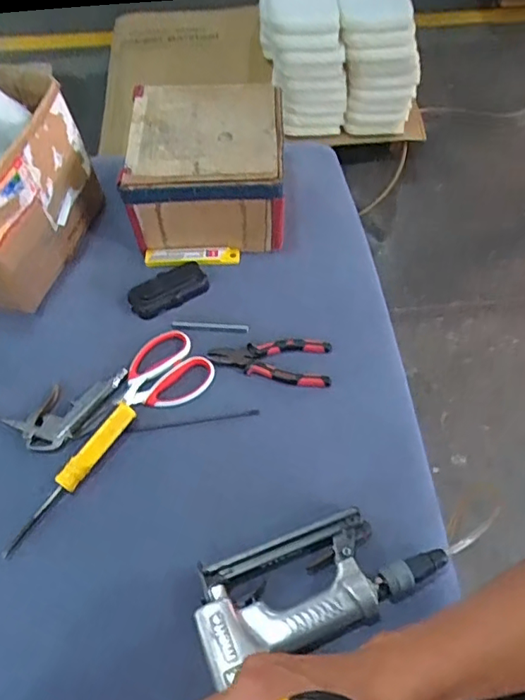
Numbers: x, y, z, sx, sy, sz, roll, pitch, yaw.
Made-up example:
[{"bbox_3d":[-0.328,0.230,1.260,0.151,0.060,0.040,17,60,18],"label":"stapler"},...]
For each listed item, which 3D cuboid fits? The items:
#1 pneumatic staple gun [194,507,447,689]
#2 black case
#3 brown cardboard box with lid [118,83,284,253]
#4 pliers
[{"bbox_3d":[0.061,0.233,0.545,0.248,0.045,0.124,-17,59,-8],"label":"pneumatic staple gun"},{"bbox_3d":[-0.128,-0.081,0.759,0.109,0.023,0.055,-22,60,-11],"label":"black case"},{"bbox_3d":[-0.080,-0.269,0.809,0.214,0.140,0.236,0,58,2],"label":"brown cardboard box with lid"},{"bbox_3d":[0.012,0.009,0.702,0.149,0.019,0.065,10,59,9],"label":"pliers"}]

